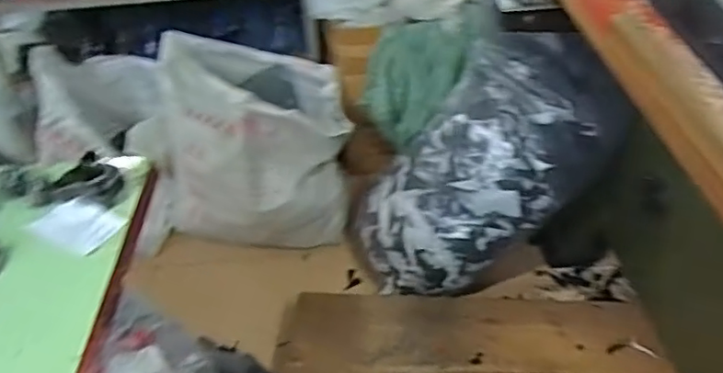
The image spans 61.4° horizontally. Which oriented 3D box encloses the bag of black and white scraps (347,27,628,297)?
[{"bbox_3d":[0.312,-0.092,1.695,0.628,0.718,0.432,-14,45,-13],"label":"bag of black and white scraps"}]

